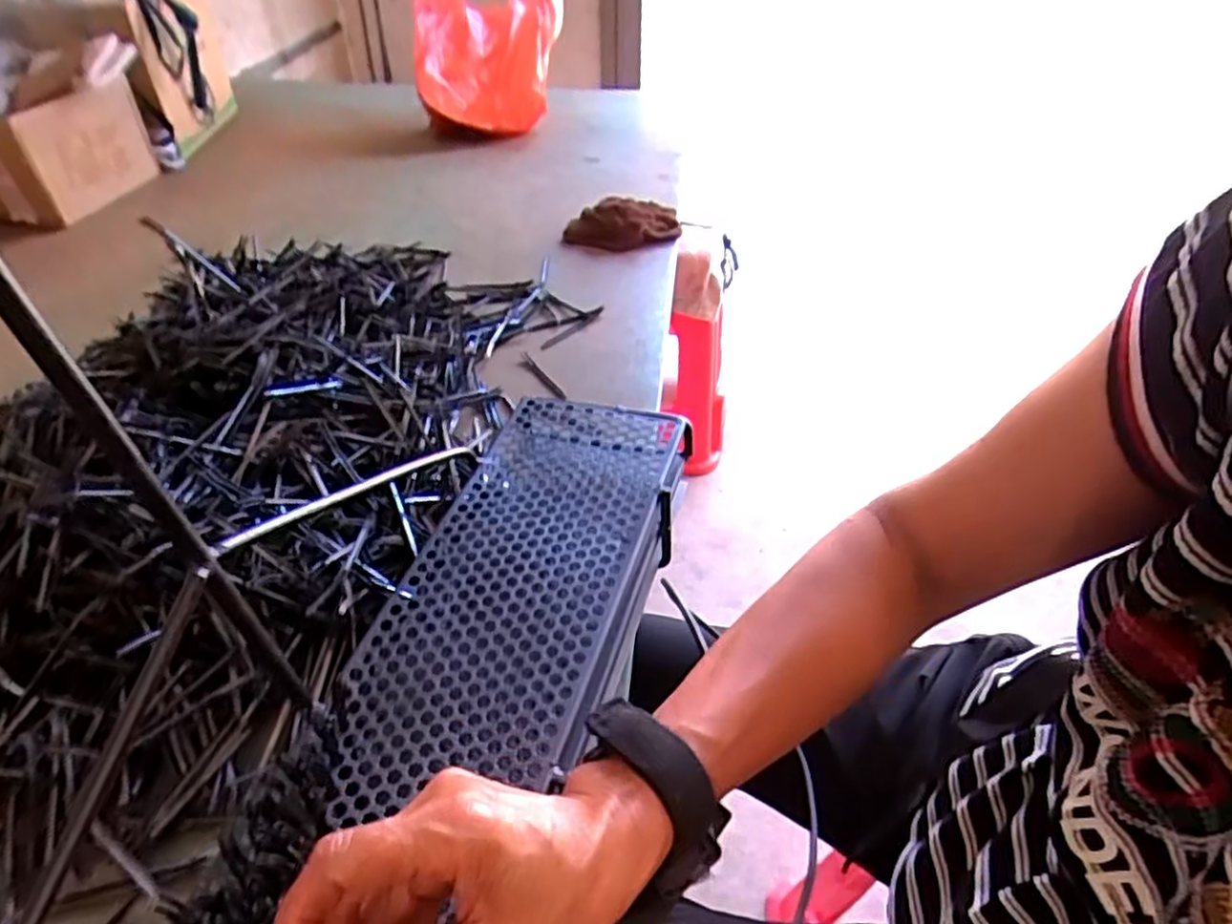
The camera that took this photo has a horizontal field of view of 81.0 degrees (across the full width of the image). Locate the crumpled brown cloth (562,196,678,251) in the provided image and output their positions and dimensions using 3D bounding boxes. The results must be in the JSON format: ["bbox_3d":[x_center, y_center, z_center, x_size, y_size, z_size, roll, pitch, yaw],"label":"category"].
[{"bbox_3d":[0.008,-0.316,0.964,0.158,0.049,0.056,-6,42,-6],"label":"crumpled brown cloth"}]

